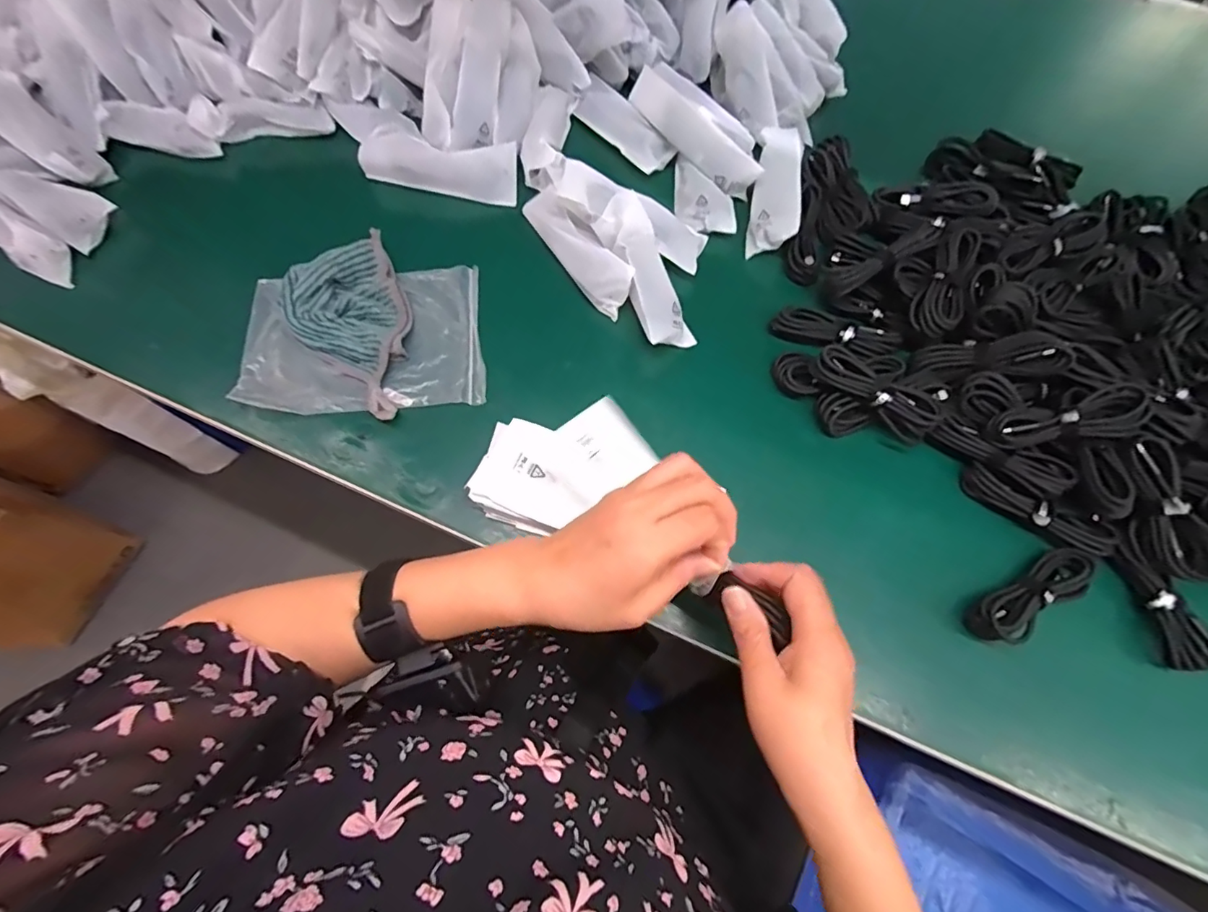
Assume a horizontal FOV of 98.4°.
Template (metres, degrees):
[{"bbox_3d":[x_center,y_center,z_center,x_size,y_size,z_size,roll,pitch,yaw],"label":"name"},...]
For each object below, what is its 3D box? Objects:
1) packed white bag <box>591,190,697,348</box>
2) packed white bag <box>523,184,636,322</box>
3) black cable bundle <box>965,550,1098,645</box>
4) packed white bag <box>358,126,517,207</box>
[{"bbox_3d":[0.036,-0.169,0.483,0.046,0.029,0.147,-20,83,-8],"label":"packed white bag"},{"bbox_3d":[-0.027,-0.204,0.500,0.045,0.037,0.156,-31,73,-12],"label":"packed white bag"},{"bbox_3d":[0.325,0.108,0.397,0.112,0.025,0.035,-30,72,-12],"label":"black cable bundle"},{"bbox_3d":[-0.168,-0.304,0.550,0.160,0.038,0.055,8,69,2],"label":"packed white bag"}]

